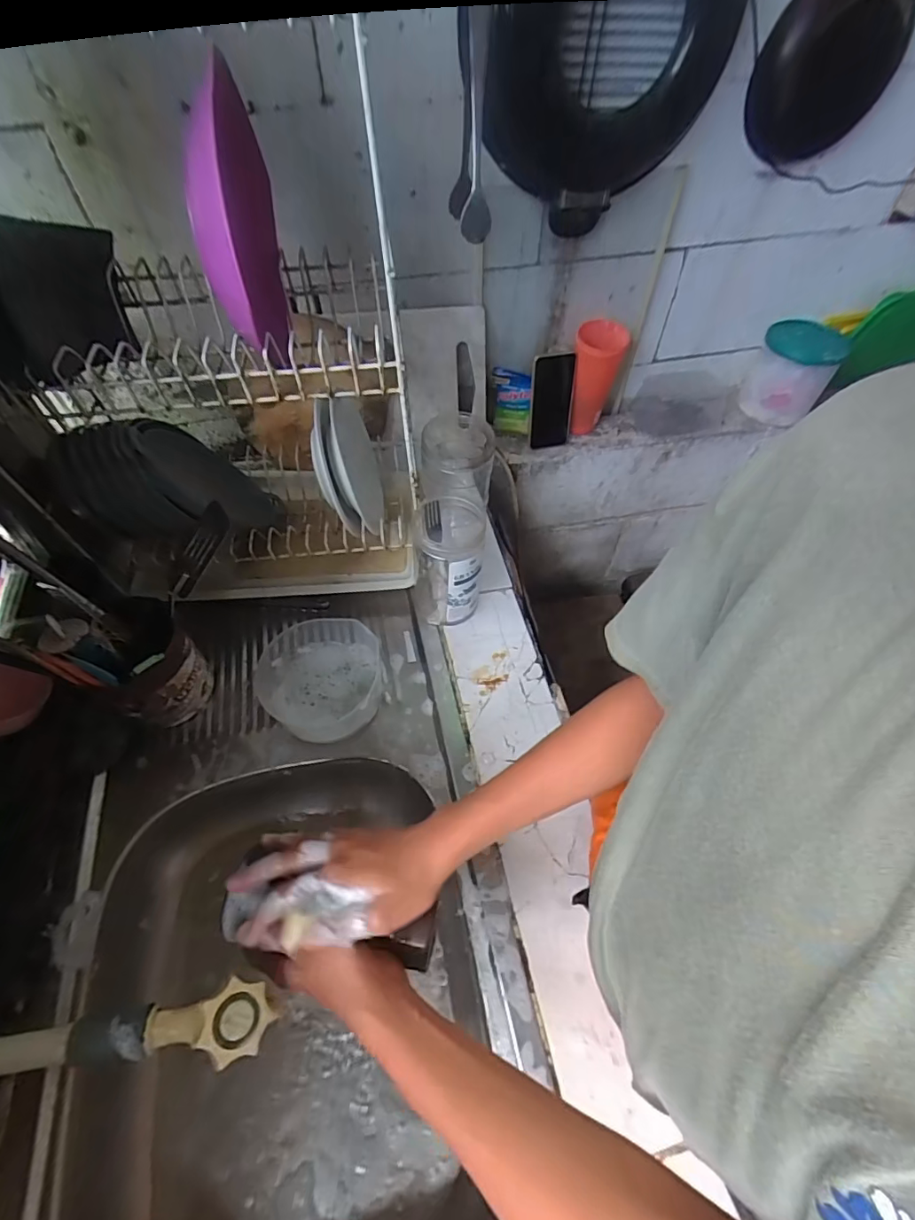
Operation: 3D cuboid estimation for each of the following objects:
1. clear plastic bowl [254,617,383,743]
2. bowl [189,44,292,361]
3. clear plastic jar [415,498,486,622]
[{"bbox_3d":[-0.177,0.087,0.651,0.147,0.041,0.156,1,55,-1],"label":"clear plastic bowl"},{"bbox_3d":[-0.195,-0.349,0.439,0.064,0.167,0.191,-13,56,-10],"label":"bowl"},{"bbox_3d":[-0.013,-0.054,0.668,0.077,0.164,0.085,-4,55,-4],"label":"clear plastic jar"}]

